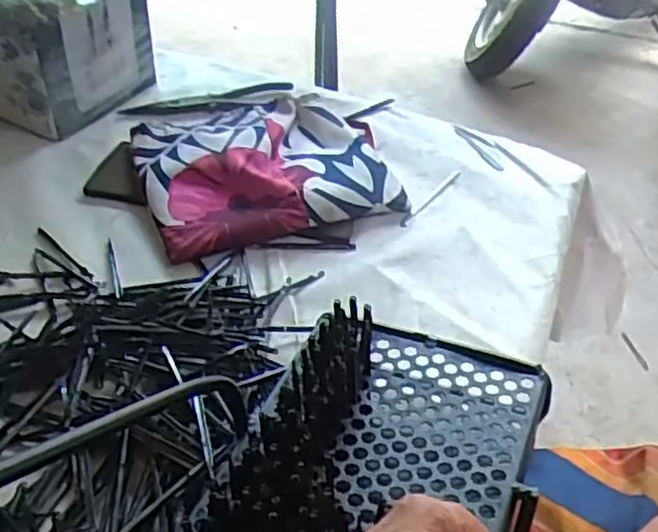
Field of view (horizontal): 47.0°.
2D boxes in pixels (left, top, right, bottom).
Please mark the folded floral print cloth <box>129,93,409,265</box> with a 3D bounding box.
[{"bbox_3d":[-0.062,-0.105,0.735,0.234,0.040,0.211,-12,40,-18],"label":"folded floral print cloth"}]

